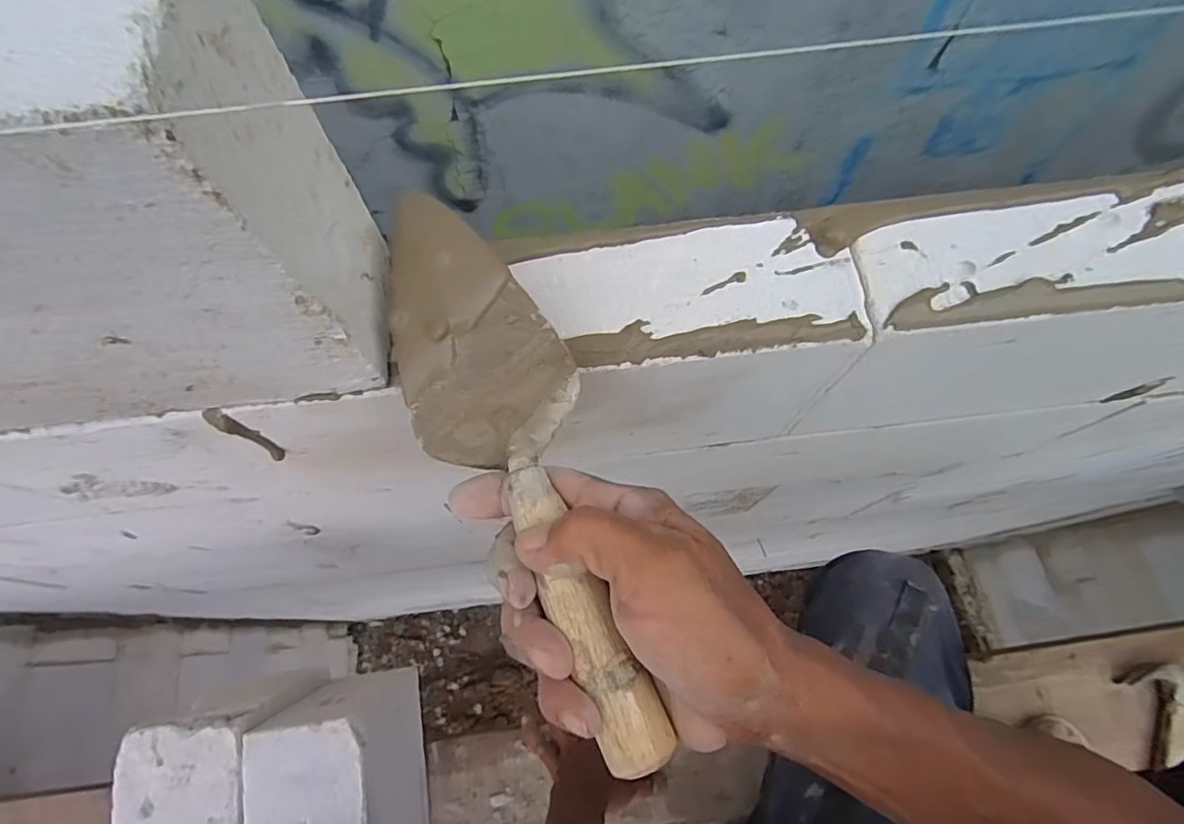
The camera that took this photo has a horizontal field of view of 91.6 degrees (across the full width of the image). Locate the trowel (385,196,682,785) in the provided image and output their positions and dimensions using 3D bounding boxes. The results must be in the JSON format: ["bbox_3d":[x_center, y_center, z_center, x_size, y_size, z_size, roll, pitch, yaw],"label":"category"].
[{"bbox_3d":[-0.037,0.015,0.273,0.081,0.040,0.284,-22,66,-7],"label":"trowel"}]

